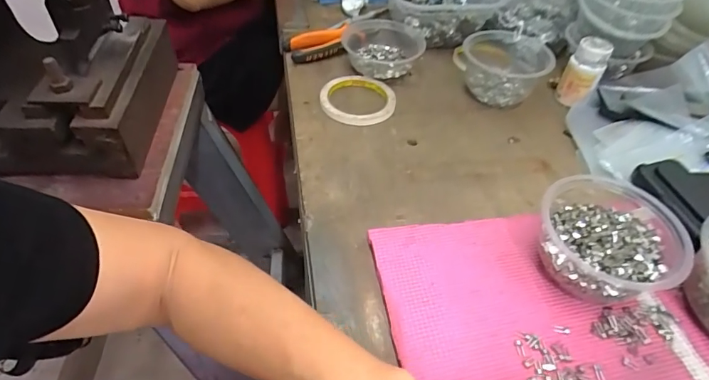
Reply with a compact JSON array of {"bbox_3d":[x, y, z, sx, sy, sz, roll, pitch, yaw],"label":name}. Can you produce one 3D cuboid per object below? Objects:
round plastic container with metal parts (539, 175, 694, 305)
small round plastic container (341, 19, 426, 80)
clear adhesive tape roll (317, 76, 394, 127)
[{"bbox_3d":[0.221,0.045,0.386,0.110,0.062,0.115,3,47,-3],"label":"round plastic container with metal parts"},{"bbox_3d":[0.041,-0.203,0.636,0.118,0.043,0.112,4,47,-1],"label":"small round plastic container"},{"bbox_3d":[0.004,-0.120,0.574,0.096,0.014,0.096,3,47,-3],"label":"clear adhesive tape roll"}]

